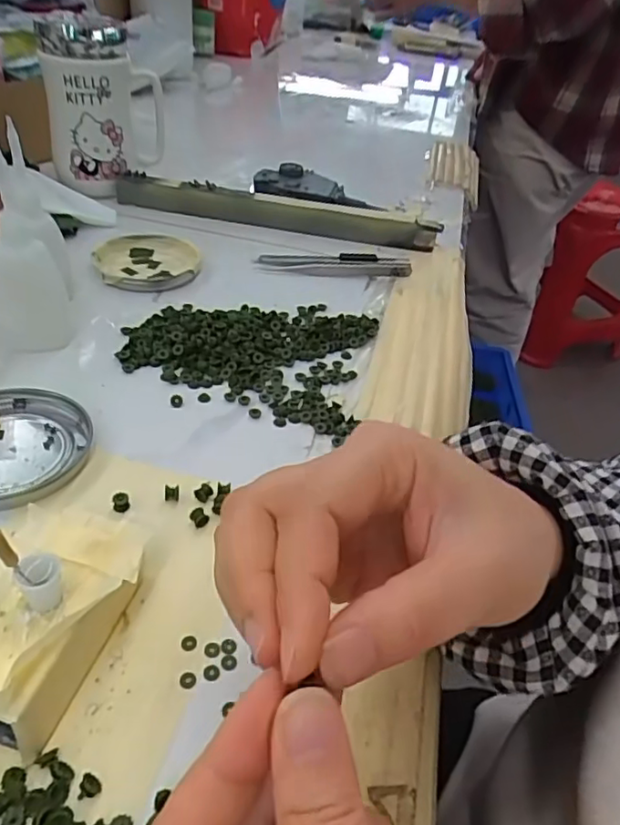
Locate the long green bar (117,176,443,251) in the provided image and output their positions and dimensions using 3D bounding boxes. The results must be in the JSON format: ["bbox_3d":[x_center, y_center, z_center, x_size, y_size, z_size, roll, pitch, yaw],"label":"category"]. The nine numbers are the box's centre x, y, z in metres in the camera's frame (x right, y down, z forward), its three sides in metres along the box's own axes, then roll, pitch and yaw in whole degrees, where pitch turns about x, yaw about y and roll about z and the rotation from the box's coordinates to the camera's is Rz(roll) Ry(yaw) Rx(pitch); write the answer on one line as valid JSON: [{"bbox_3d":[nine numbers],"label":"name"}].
[{"bbox_3d":[-0.030,-0.184,0.547,0.292,0.027,0.021,9,39,1],"label":"long green bar"}]

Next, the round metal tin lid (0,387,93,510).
[{"bbox_3d":[-0.153,0.015,0.300,0.076,0.007,0.080,5,39,-4],"label":"round metal tin lid"}]

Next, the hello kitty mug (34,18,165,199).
[{"bbox_3d":[-0.185,-0.275,0.546,0.099,0.135,0.067,-4,40,-14],"label":"hello kitty mug"}]

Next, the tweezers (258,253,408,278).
[{"bbox_3d":[0.021,-0.126,0.501,0.127,0.010,0.032,3,39,-7],"label":"tweezers"}]

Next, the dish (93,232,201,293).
[{"bbox_3d":[-0.128,-0.121,0.472,0.077,0.007,0.087,-4,40,-14],"label":"dish"}]

